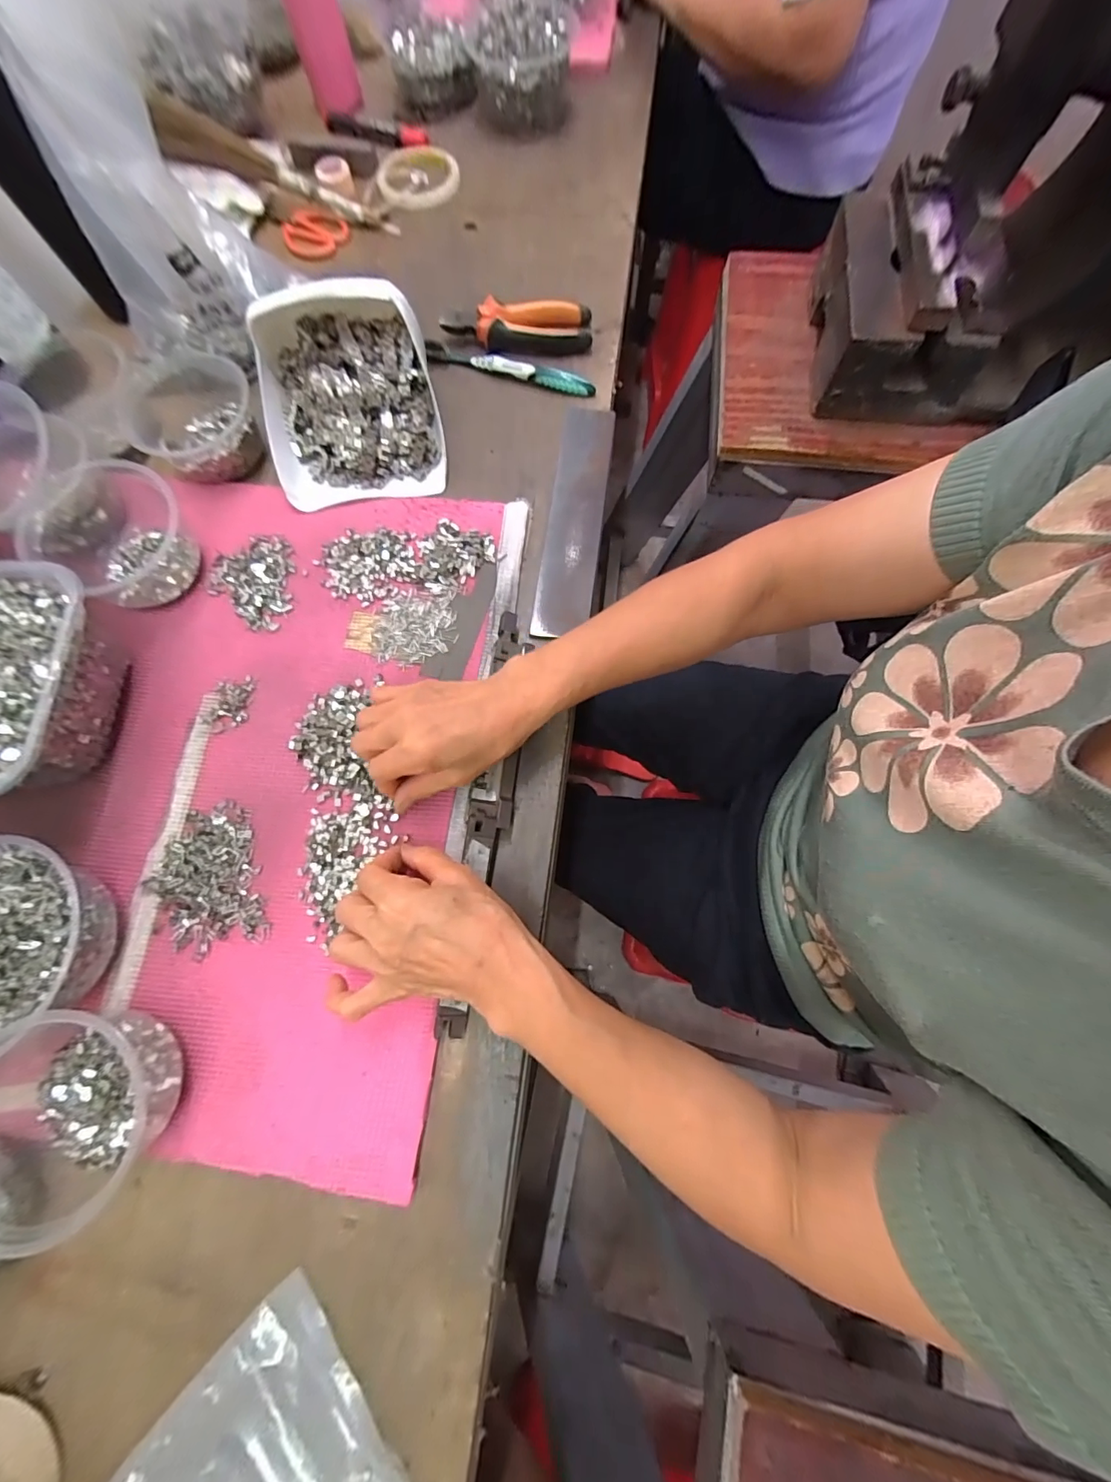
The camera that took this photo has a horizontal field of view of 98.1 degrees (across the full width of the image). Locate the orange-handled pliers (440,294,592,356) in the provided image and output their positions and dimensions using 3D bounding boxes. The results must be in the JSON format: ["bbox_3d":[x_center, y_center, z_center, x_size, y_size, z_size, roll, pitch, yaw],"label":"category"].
[{"bbox_3d":[-0.039,-0.423,0.495,0.148,0.025,0.062,-1,74,0],"label":"orange-handled pliers"}]

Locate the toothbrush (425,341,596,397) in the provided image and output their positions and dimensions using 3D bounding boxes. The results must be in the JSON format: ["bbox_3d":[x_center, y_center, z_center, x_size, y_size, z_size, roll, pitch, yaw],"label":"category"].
[{"bbox_3d":[-0.047,-0.379,0.487,0.177,0.010,0.021,16,75,5],"label":"toothbrush"}]

